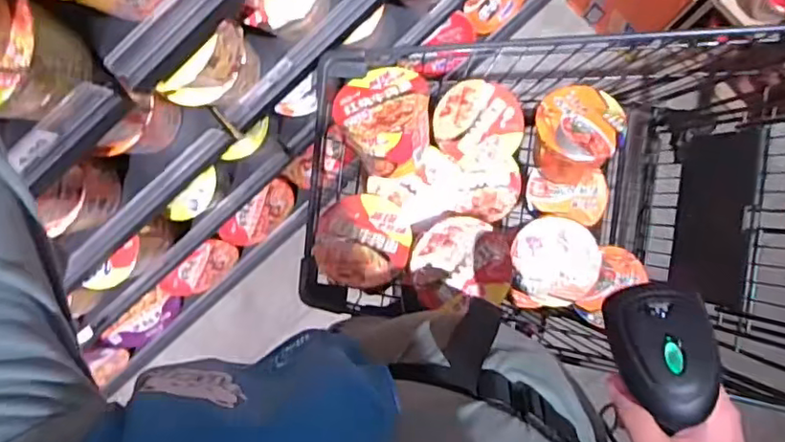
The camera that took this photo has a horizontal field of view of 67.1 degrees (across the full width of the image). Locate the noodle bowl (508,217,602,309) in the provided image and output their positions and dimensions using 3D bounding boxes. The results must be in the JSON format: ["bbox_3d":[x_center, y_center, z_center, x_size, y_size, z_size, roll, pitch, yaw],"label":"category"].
[{"bbox_3d":[0.248,0.068,0.918,0.124,0.079,0.140,-1,90,6],"label":"noodle bowl"}]

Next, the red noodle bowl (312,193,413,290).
[{"bbox_3d":[-0.041,0.039,0.860,0.137,0.095,0.137,0,71,1],"label":"red noodle bowl"}]

